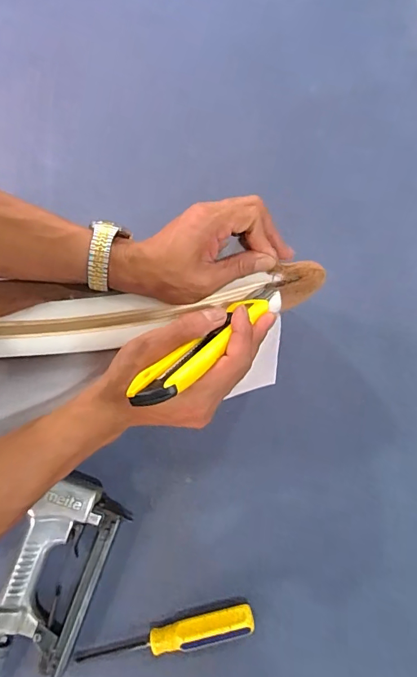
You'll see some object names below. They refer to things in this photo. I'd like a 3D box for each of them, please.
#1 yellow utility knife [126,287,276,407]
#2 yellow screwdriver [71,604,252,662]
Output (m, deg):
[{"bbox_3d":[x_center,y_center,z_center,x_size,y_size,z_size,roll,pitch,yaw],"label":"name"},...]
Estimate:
[{"bbox_3d":[0.006,-0.001,0.338,0.028,0.022,0.165,44,56,9],"label":"yellow utility knife"},{"bbox_3d":[-0.047,0.333,0.481,0.196,0.027,0.030,-14,78,-2],"label":"yellow screwdriver"}]

